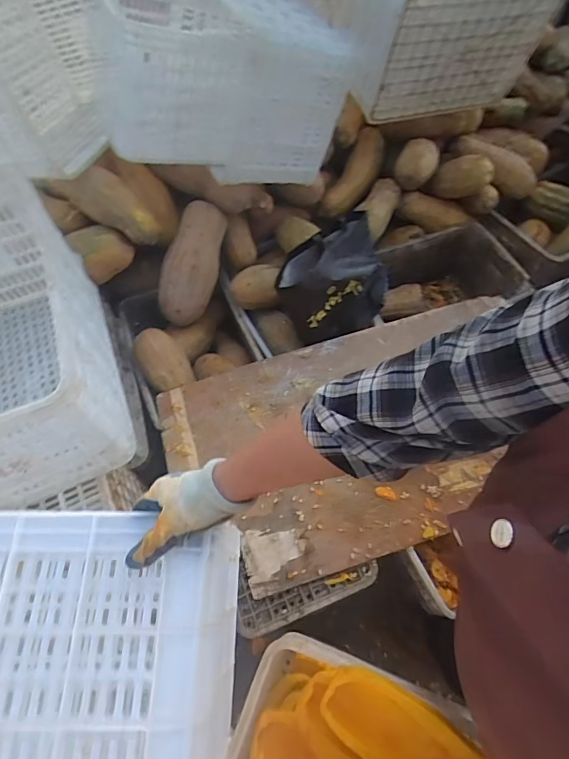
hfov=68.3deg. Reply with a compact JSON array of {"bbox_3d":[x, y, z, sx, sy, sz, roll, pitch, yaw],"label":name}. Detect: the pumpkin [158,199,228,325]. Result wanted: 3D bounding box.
[{"bbox_3d":[-0.276,-0.337,1.244,0.112,0.366,0.148,31,24,20],"label":"pumpkin"}]

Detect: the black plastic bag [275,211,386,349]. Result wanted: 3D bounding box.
[{"bbox_3d":[0.143,-0.264,1.184,0.338,0.226,0.204,-32,63,-13],"label":"black plastic bag"}]

